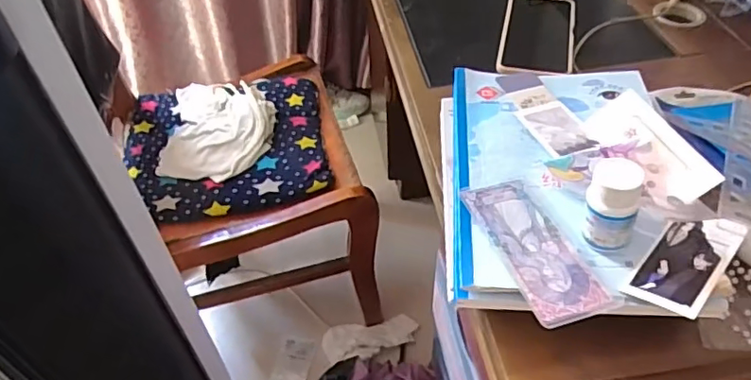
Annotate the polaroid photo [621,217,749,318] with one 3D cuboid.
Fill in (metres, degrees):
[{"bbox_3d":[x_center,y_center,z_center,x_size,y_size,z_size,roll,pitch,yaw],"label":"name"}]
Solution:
[{"bbox_3d":[0.206,0.046,0.376,0.082,0.009,0.046,-42,39,-26],"label":"polaroid photo"}]

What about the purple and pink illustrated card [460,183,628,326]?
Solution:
[{"bbox_3d":[0.113,0.039,0.404,0.054,0.006,0.130,-14,48,-11],"label":"purple and pink illustrated card"}]

